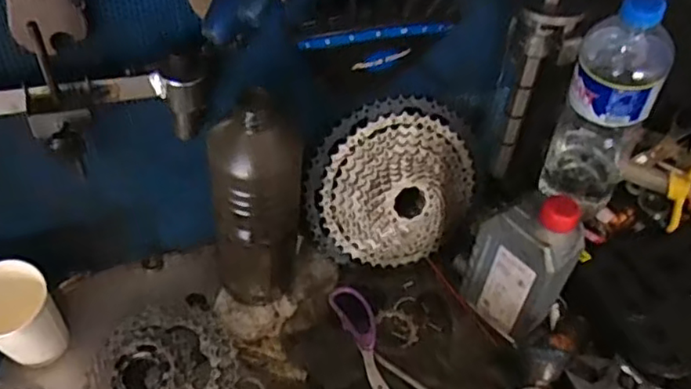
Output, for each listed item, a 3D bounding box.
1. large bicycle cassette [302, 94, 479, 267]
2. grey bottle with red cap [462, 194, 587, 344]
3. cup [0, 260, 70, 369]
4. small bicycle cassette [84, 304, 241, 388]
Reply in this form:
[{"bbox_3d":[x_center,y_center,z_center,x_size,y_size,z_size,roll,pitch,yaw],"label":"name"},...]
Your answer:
[{"bbox_3d":[0.053,-0.003,0.634,0.181,0.176,0.035,-28,24,-5],"label":"large bicycle cassette"},{"bbox_3d":[0.163,0.065,0.586,0.047,0.164,0.084,-34,61,-28],"label":"grey bottle with red cap"},{"bbox_3d":[-0.287,0.116,0.555,0.059,0.106,0.064,3,50,-3],"label":"cup"},{"bbox_3d":[-0.170,0.166,0.569,0.141,0.039,0.134,-21,55,-21],"label":"small bicycle cassette"}]

